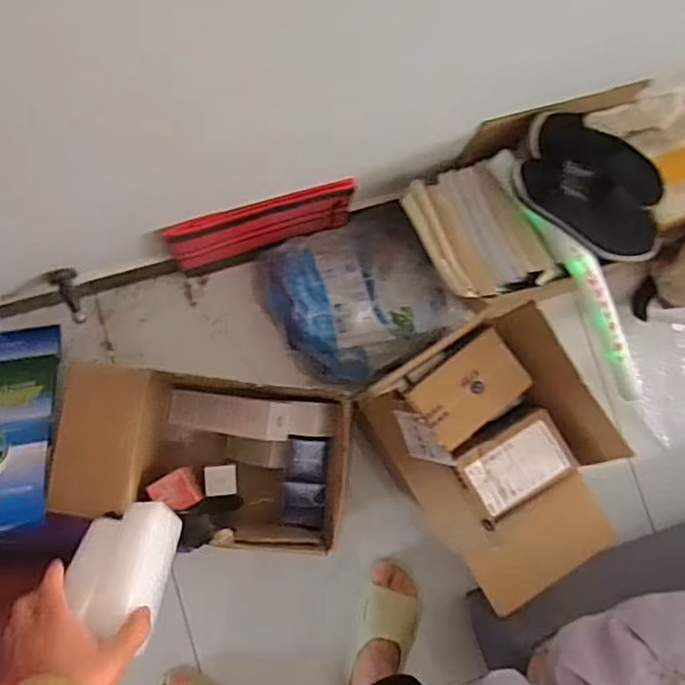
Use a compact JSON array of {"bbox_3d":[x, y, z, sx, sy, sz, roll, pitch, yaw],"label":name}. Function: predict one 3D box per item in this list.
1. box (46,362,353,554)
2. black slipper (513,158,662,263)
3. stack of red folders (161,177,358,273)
[{"bbox_3d":[-0.200,0.170,0.939,0.388,0.236,0.218,10,83,-5],"label":"box"},{"bbox_3d":[0.354,-0.189,0.882,0.246,0.089,0.096,31,81,-2],"label":"black slipper"},{"bbox_3d":[-0.121,-0.173,0.956,0.279,0.151,0.045,-19,86,-8],"label":"stack of red folders"}]

